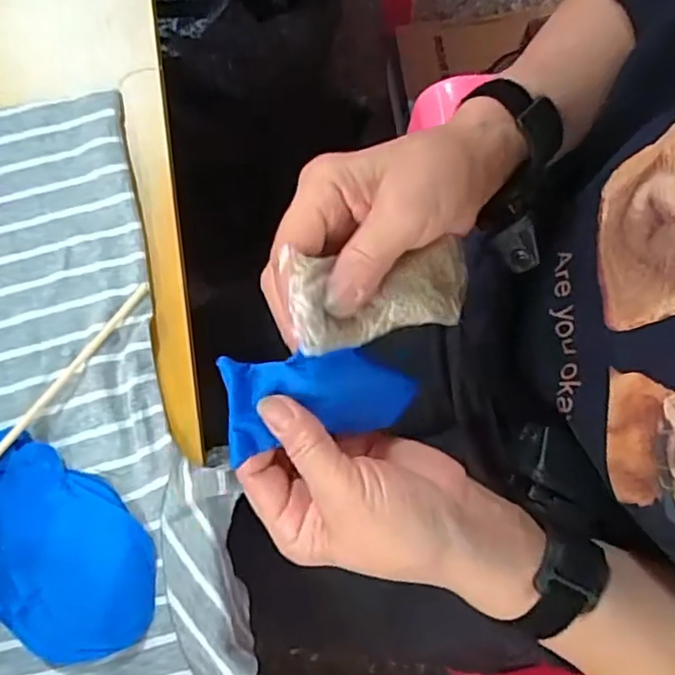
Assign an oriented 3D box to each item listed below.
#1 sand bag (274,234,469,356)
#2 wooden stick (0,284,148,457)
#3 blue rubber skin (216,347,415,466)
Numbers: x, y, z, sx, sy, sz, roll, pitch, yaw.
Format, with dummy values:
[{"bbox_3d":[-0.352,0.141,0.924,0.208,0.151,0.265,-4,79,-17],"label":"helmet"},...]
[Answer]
[{"bbox_3d":[0.024,-0.024,0.305,0.099,0.017,0.045,-14,77,-26],"label":"sand bag"},{"bbox_3d":[-0.164,0.034,0.360,0.007,0.010,0.164,37,80,7],"label":"wooden stick"},{"bbox_3d":[-0.006,0.027,0.311,0.098,0.008,0.043,-7,94,-19],"label":"blue rubber skin"}]

